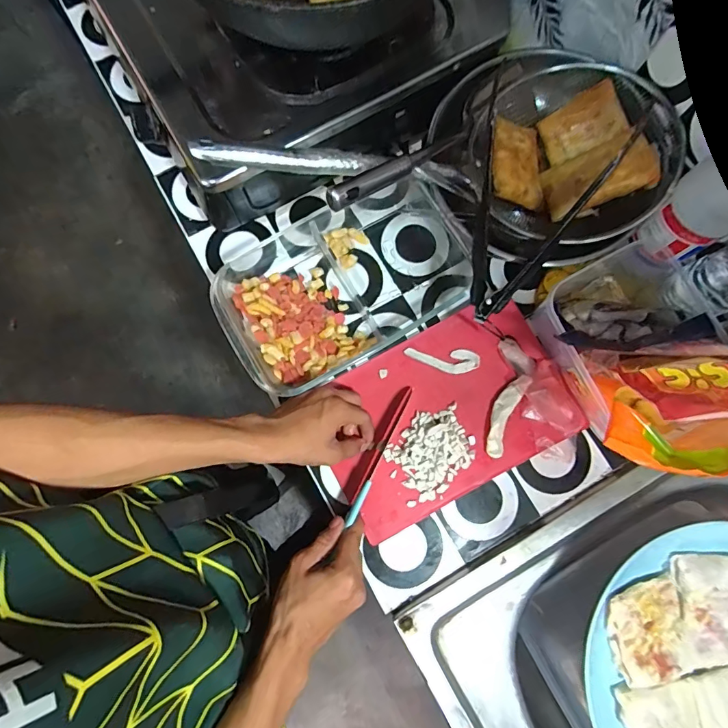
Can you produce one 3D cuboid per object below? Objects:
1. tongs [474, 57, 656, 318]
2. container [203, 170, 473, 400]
[{"bbox_3d":[0.165,-0.158,0.442,0.151,0.048,0.243,21,80,4],"label":"tongs"},{"bbox_3d":[-0.017,-0.095,0.518,0.289,0.048,0.184,-29,80,-5],"label":"container"}]

